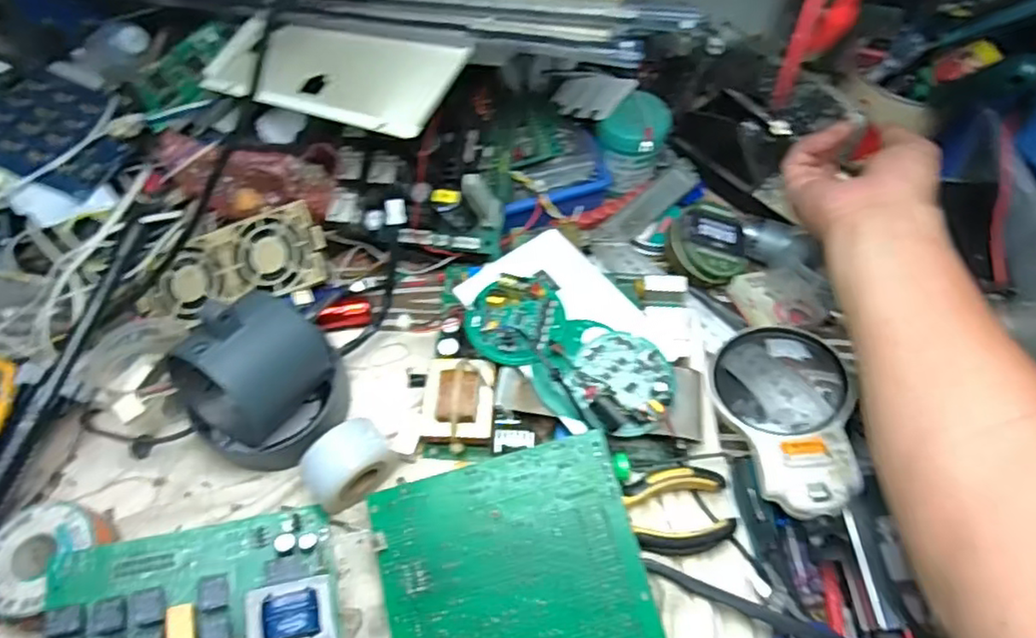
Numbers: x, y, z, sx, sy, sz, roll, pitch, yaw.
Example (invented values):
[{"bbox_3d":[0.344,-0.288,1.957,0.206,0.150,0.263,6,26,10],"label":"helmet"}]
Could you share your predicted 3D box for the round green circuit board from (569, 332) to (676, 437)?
[{"bbox_3d":[0.073,0.045,0.455,0.069,0.020,0.068,1,59,-1],"label":"round green circuit board"}]

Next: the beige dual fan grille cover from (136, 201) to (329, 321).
[{"bbox_3d":[-0.220,-0.042,0.508,0.141,0.020,0.064,-13,84,3],"label":"beige dual fan grille cover"}]

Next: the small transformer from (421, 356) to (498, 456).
[{"bbox_3d":[-0.043,0.062,0.476,0.051,0.043,0.061,2,59,0],"label":"small transformer"}]

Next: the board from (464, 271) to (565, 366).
[{"bbox_3d":[-0.002,-0.003,0.472,0.069,0.022,0.072,1,59,-1],"label":"board"}]

